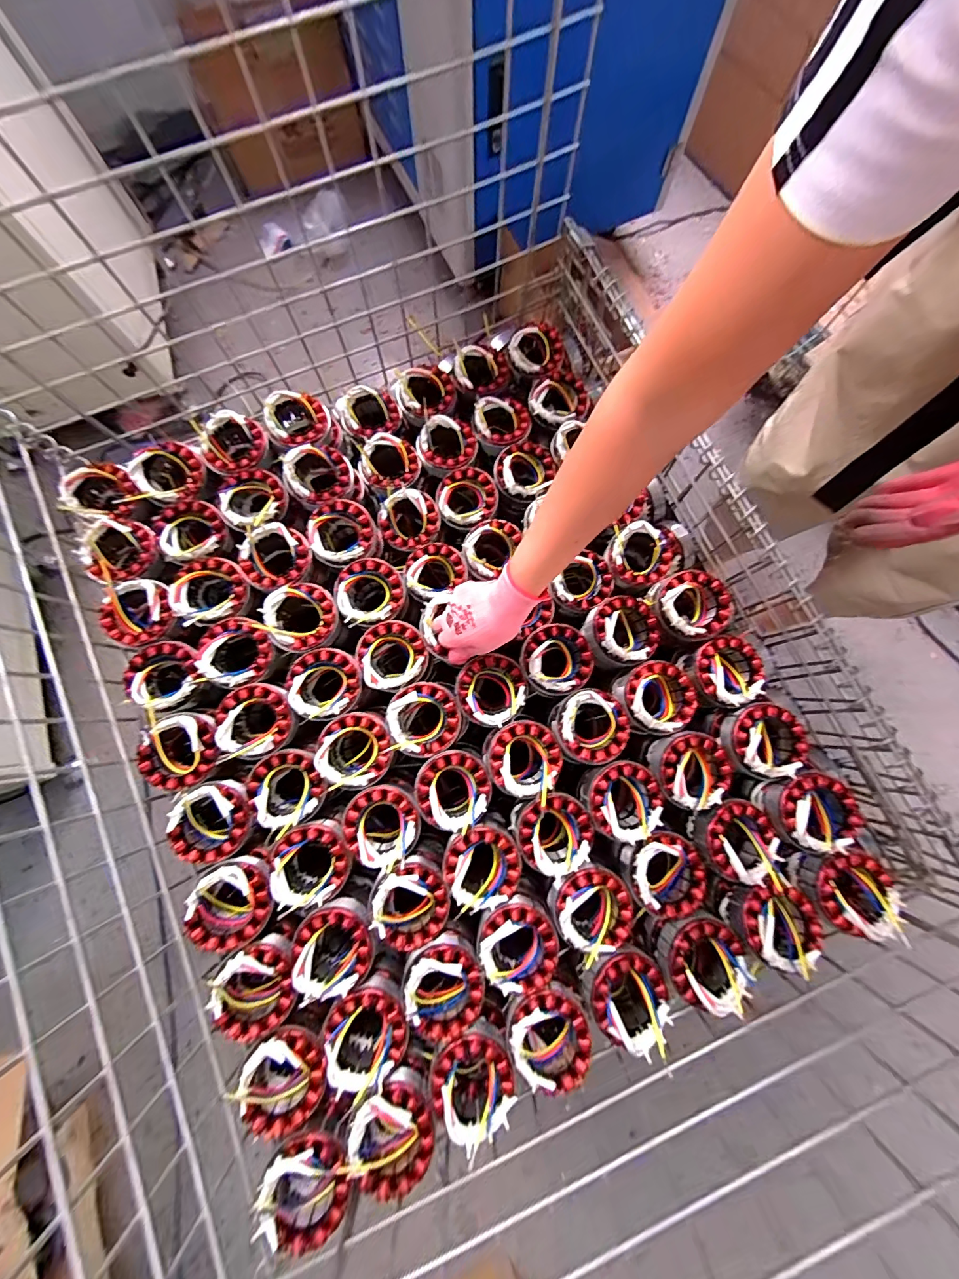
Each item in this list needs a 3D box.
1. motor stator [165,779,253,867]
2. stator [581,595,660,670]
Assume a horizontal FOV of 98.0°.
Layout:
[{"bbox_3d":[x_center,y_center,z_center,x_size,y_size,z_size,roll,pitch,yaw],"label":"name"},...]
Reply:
[{"bbox_3d":[-0.307,0.211,0.489,0.085,0.055,0.083,0,79,0],"label":"motor stator"},{"bbox_3d":[0.179,-0.010,0.525,0.089,0.058,0.084,0,79,0],"label":"stator"}]

